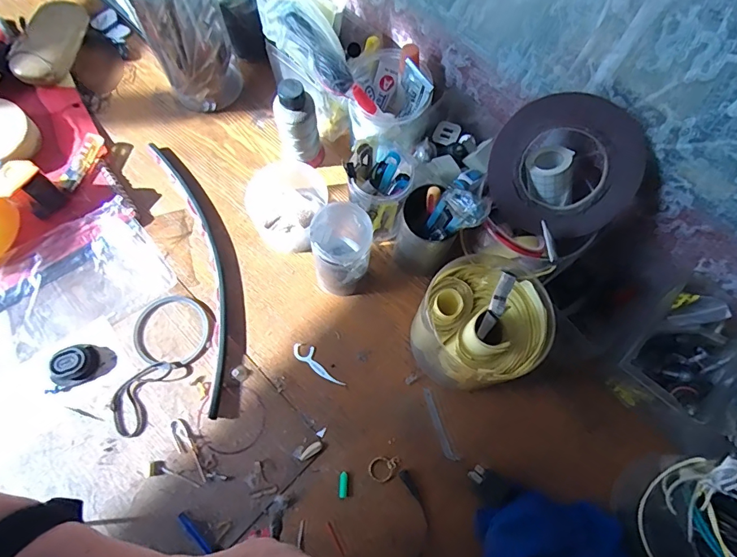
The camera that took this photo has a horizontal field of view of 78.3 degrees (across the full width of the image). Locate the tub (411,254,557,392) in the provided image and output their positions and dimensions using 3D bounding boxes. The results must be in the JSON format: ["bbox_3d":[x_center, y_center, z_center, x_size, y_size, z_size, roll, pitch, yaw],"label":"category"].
[{"bbox_3d":[0.116,0.051,0.492,0.123,0.112,0.124,1,70,-3],"label":"tub"}]

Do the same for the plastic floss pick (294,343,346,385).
[{"bbox_3d":[-0.056,0.101,0.531,0.073,0.004,0.021,32,72,11],"label":"plastic floss pick"}]

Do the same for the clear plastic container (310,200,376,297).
[{"bbox_3d":[-0.031,-0.027,0.513,0.067,0.123,0.065,1,70,-3],"label":"clear plastic container"}]

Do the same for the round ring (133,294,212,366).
[{"bbox_3d":[-0.230,0.060,0.532,0.090,0.010,0.085,1,70,-3],"label":"round ring"}]

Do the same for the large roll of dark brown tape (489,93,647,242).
[{"bbox_3d":[0.192,-0.110,0.446,0.137,0.131,0.023,35,31,3],"label":"large roll of dark brown tape"}]

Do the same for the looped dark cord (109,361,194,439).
[{"bbox_3d":[-0.249,0.127,0.507,0.051,0.005,0.095,34,71,9],"label":"looped dark cord"}]

